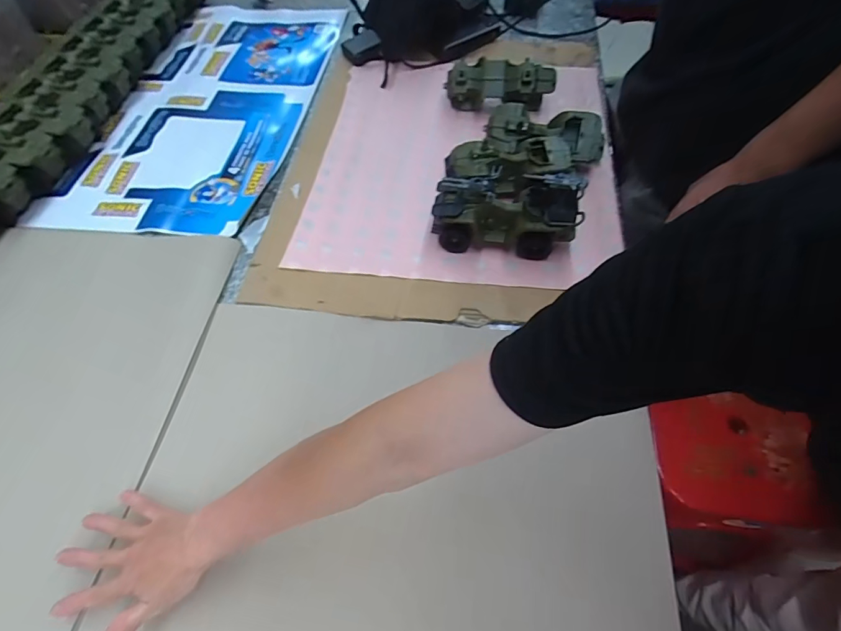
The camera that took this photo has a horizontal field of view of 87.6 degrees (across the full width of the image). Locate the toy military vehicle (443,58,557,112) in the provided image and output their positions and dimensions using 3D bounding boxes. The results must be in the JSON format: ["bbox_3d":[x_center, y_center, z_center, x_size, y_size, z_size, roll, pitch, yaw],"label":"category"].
[{"bbox_3d":[0.145,-0.417,0.800,0.194,0.075,0.059,0,58,2],"label":"toy military vehicle"}]

